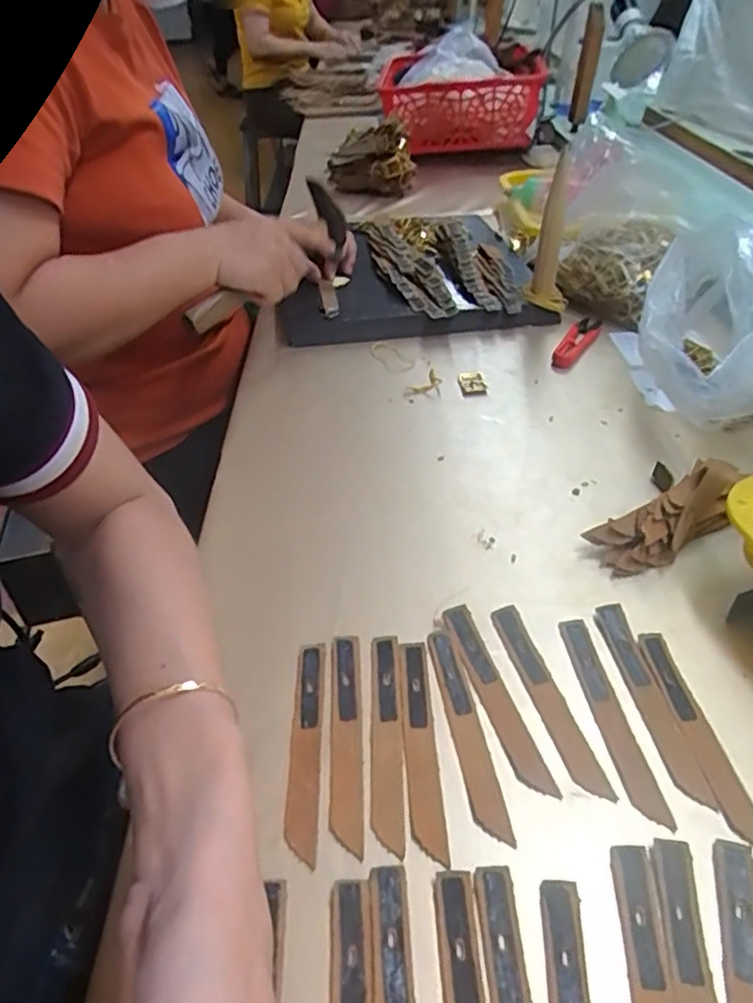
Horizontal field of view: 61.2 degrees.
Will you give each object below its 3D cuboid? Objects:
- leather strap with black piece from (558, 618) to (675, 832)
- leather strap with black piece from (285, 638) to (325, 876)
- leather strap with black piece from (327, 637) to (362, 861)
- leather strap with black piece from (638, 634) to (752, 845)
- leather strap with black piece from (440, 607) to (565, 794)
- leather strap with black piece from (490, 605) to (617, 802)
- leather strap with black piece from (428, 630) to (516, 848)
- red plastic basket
[{"bbox_3d":[0.131,0.119,0.359,0.017,0.005,0.124,-7,42,-5],"label":"leather strap with black piece"},{"bbox_3d":[-0.039,0.132,0.350,0.017,0.005,0.123,-2,41,0],"label":"leather strap with black piece"},{"bbox_3d":[-0.018,0.128,0.353,0.017,0.005,0.122,-2,41,0],"label":"leather strap with black piece"},{"bbox_3d":[0.175,0.125,0.349,0.017,0.005,0.123,-6,42,-4],"label":"leather strap with black piece"},{"bbox_3d":[0.068,0.110,0.370,0.021,0.004,0.122,-12,43,-12],"label":"leather strap with black piece"},{"bbox_3d":[0.098,0.111,0.369,0.020,0.005,0.123,-10,42,-9],"label":"leather strap with black piece"},{"bbox_3d":[0.050,0.125,0.355,0.016,0.004,0.123,-8,42,-6],"label":"leather strap with black piece"},{"bbox_3d":[0.150,-0.735,1.169,0.282,0.148,0.232,0,42,2],"label":"red plastic basket"}]

